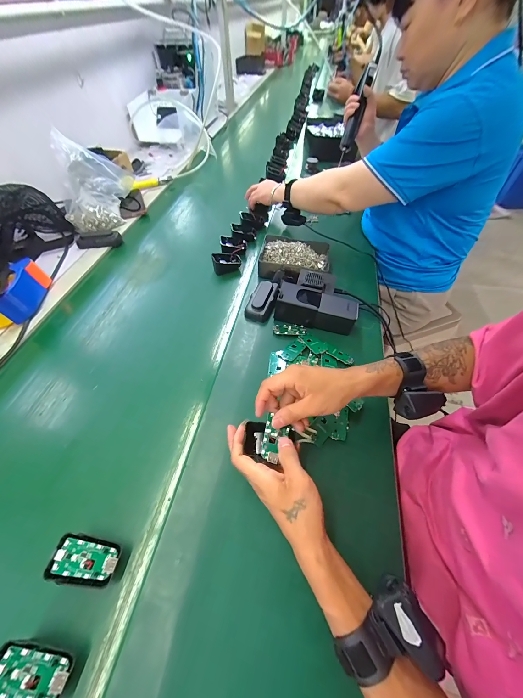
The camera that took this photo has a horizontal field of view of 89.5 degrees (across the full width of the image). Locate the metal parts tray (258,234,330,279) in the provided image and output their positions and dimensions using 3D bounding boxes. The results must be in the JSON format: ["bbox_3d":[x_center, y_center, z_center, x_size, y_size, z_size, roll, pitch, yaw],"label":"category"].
[{"bbox_3d":[0.079,-0.213,0.625,0.157,0.050,0.121,7,55,8],"label":"metal parts tray"}]

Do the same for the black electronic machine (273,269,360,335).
[{"bbox_3d":[0.115,-0.109,0.540,0.160,0.053,0.135,11,55,10],"label":"black electronic machine"}]

